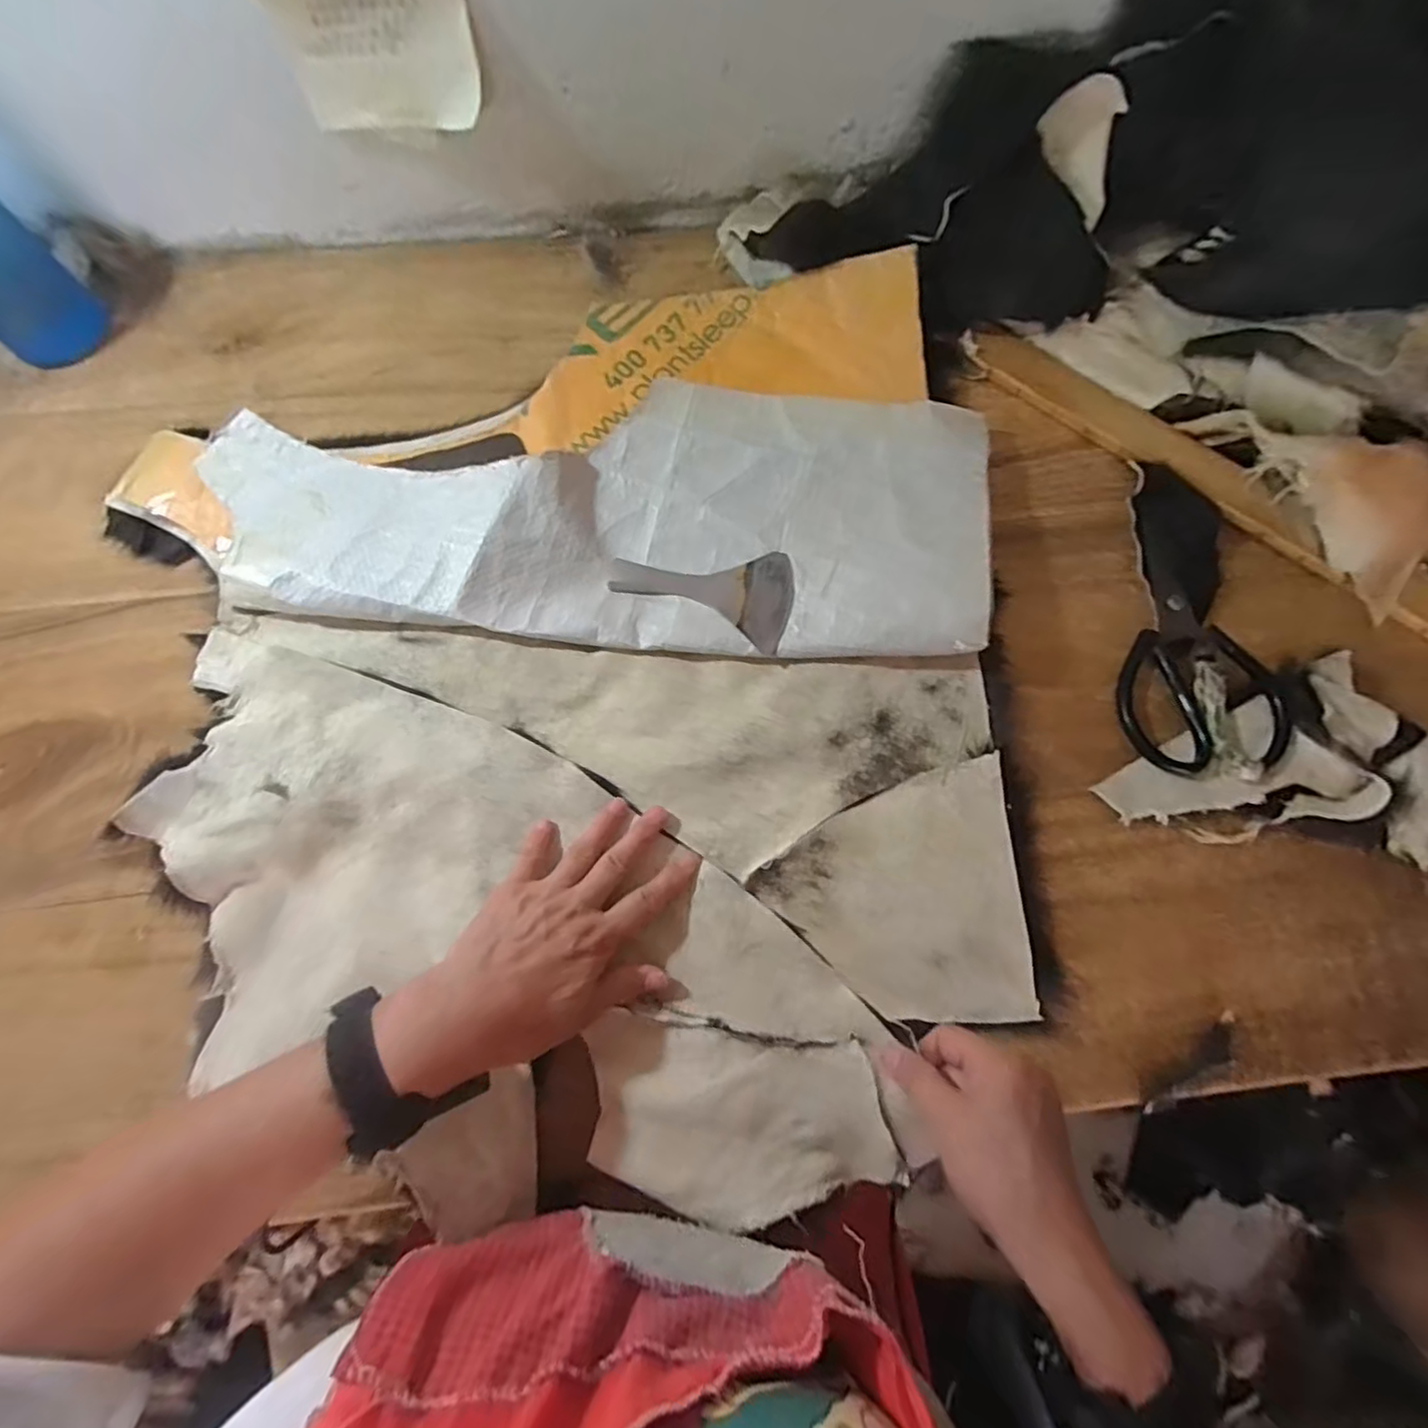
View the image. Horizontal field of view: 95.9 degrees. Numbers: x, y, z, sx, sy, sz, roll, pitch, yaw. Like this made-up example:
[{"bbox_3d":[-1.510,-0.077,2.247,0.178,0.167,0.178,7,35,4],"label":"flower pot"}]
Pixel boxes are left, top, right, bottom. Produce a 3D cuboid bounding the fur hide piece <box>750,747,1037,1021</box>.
[{"bbox_3d":[0.119,0.117,0.428,0.167,0.009,0.159,-2,73,-2],"label":"fur hide piece"}]

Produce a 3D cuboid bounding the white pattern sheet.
[{"bbox_3d":[-0.085,-0.167,0.500,0.580,0.035,0.234,4,73,0],"label":"white pattern sheet"}]

